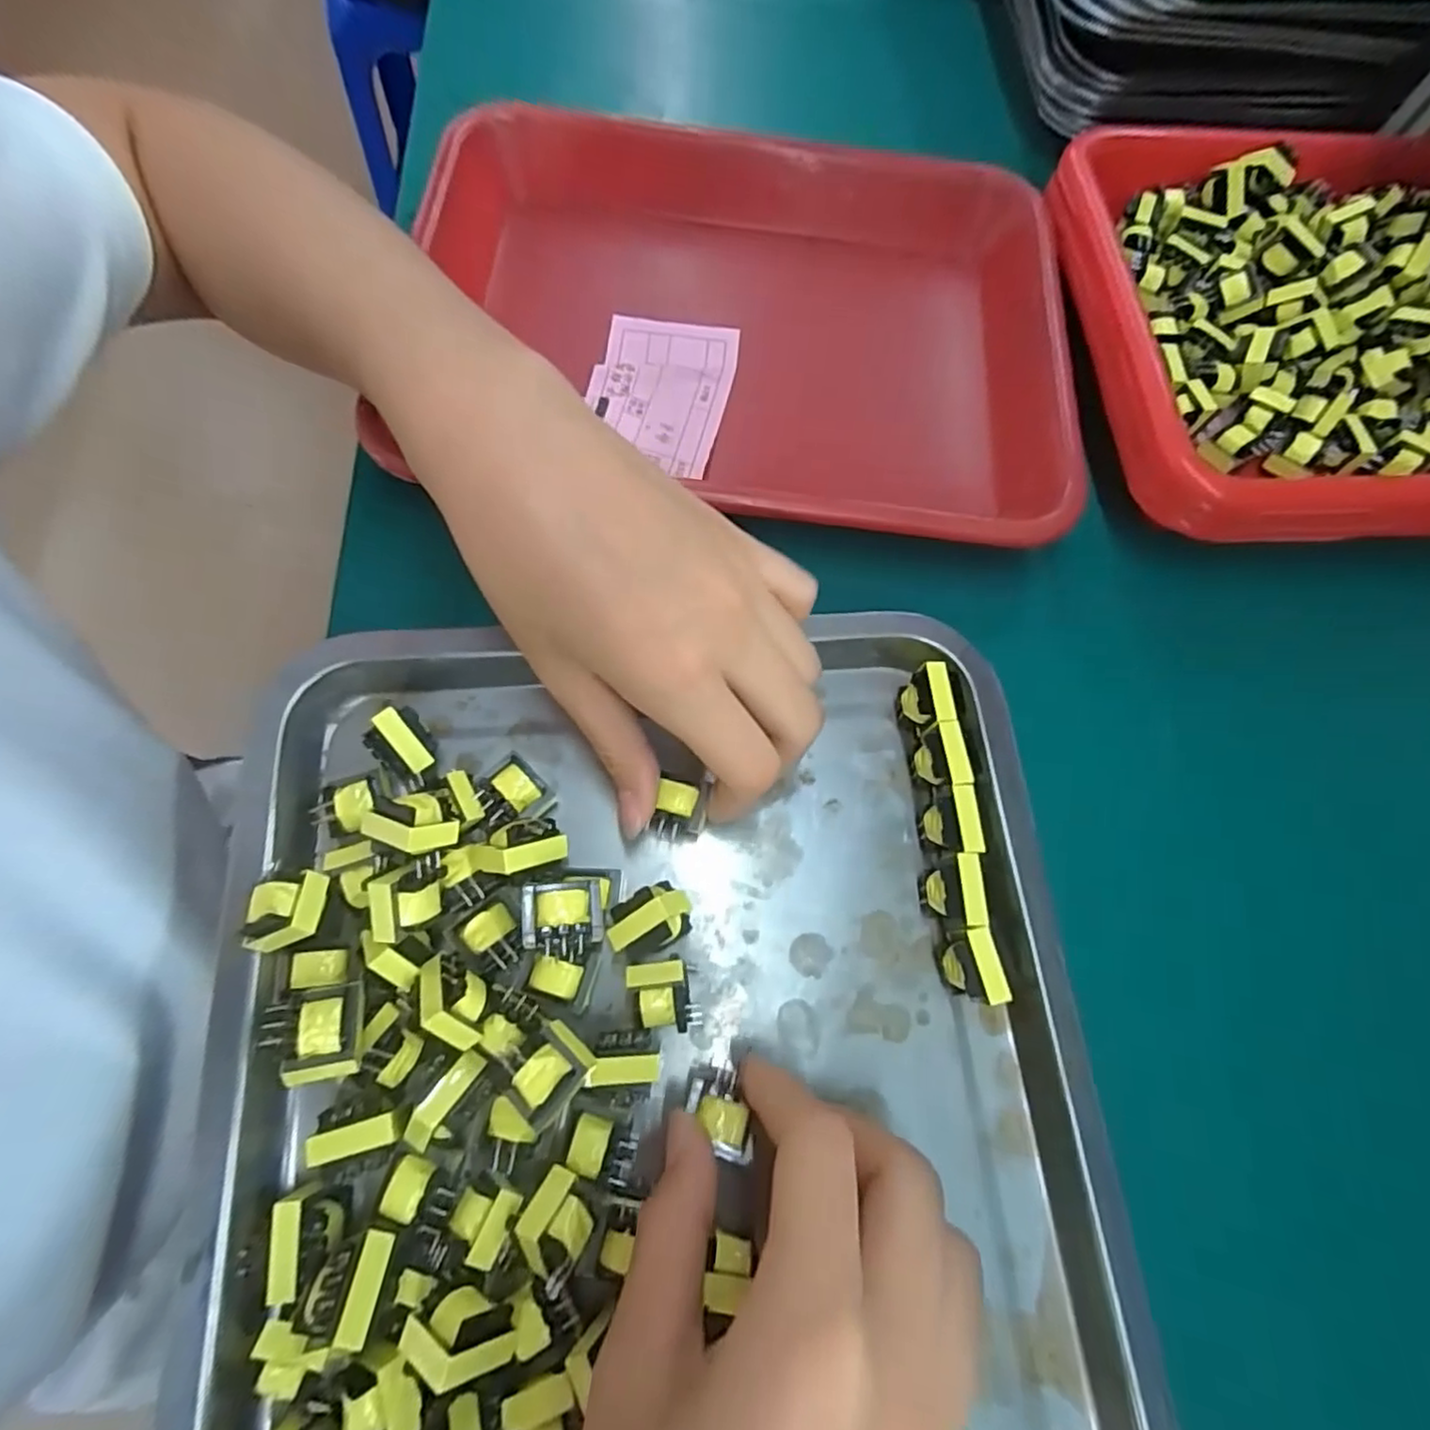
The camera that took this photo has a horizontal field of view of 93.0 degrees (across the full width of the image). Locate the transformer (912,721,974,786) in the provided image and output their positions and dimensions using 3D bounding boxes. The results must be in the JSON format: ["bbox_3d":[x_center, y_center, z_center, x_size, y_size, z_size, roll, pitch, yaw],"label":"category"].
[{"bbox_3d":[0.086,0.018,0.266,0.017,0.023,0.024,-4,71,-4],"label":"transformer"}]

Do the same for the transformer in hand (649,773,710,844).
[{"bbox_3d":[-0.013,0.035,0.248,0.018,0.011,0.024,13,72,3],"label":"transformer in hand"}]

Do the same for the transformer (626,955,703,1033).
[{"bbox_3d":[-0.017,0.095,0.232,0.021,0.024,0.022,-8,71,-5],"label":"transformer"}]

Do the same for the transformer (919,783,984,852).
[{"bbox_3d":[0.088,0.041,0.258,0.017,0.023,0.025,-3,71,-3],"label":"transformer"}]

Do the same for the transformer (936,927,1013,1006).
[{"bbox_3d":[0.089,0.089,0.241,0.016,0.024,0.025,-12,72,-6],"label":"transformer"}]

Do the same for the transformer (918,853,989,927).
[{"bbox_3d":[0.087,0.065,0.249,0.017,0.023,0.024,-3,71,-3],"label":"transformer"}]

